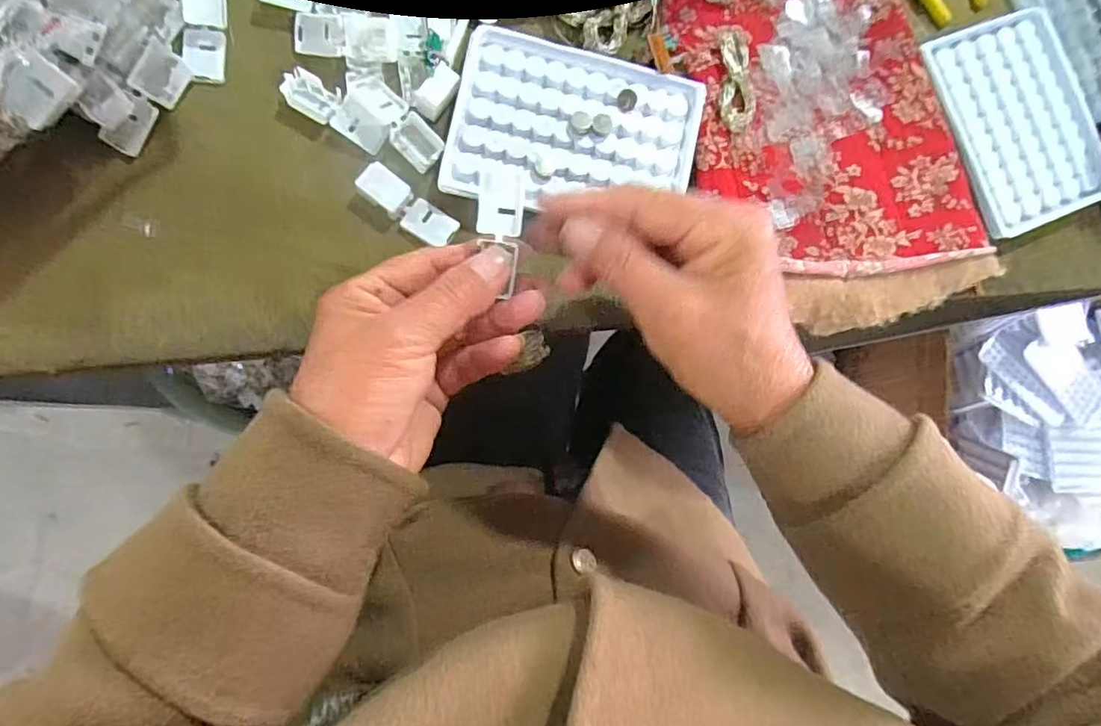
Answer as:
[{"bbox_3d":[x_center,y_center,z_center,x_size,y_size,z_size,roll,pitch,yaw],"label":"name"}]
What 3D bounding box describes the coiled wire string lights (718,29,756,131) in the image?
[{"bbox_3d":[0.103,-0.159,0.326,0.020,0.009,0.058,0,86,-10],"label":"coiled wire string lights"}]

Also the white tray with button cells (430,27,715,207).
[{"bbox_3d":[0.014,-0.123,0.315,0.129,0.010,0.091,12,84,-9],"label":"white tray with button cells"}]

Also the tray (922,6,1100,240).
[{"bbox_3d":[0.293,-0.152,0.365,0.103,0.012,0.129,-23,90,-11],"label":"tray"}]

